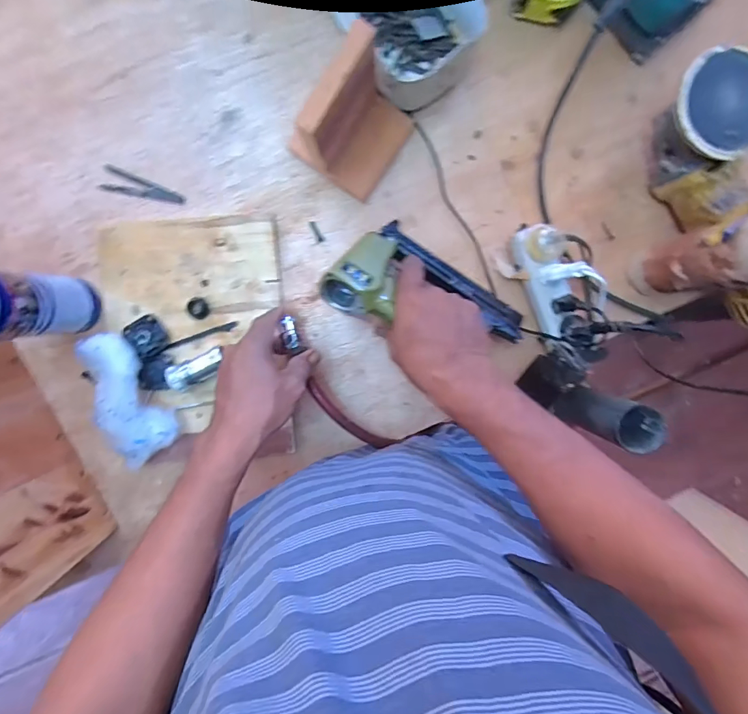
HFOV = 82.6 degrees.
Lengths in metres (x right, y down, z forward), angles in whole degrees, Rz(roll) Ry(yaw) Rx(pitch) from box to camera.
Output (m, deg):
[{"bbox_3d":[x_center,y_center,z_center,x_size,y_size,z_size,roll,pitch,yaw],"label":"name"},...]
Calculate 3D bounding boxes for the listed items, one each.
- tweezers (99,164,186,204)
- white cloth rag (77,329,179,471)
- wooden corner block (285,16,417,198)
[{"bbox_3d":[-0.264,-0.195,0.489,0.096,0.004,0.028,13,95,-3],"label":"tweezers"},{"bbox_3d":[-0.280,0.046,0.483,0.068,0.059,0.147,-26,96,1],"label":"white cloth rag"},{"bbox_3d":[-0.013,-0.229,0.424,0.079,0.125,0.110,29,94,-4],"label":"wooden corner block"}]

